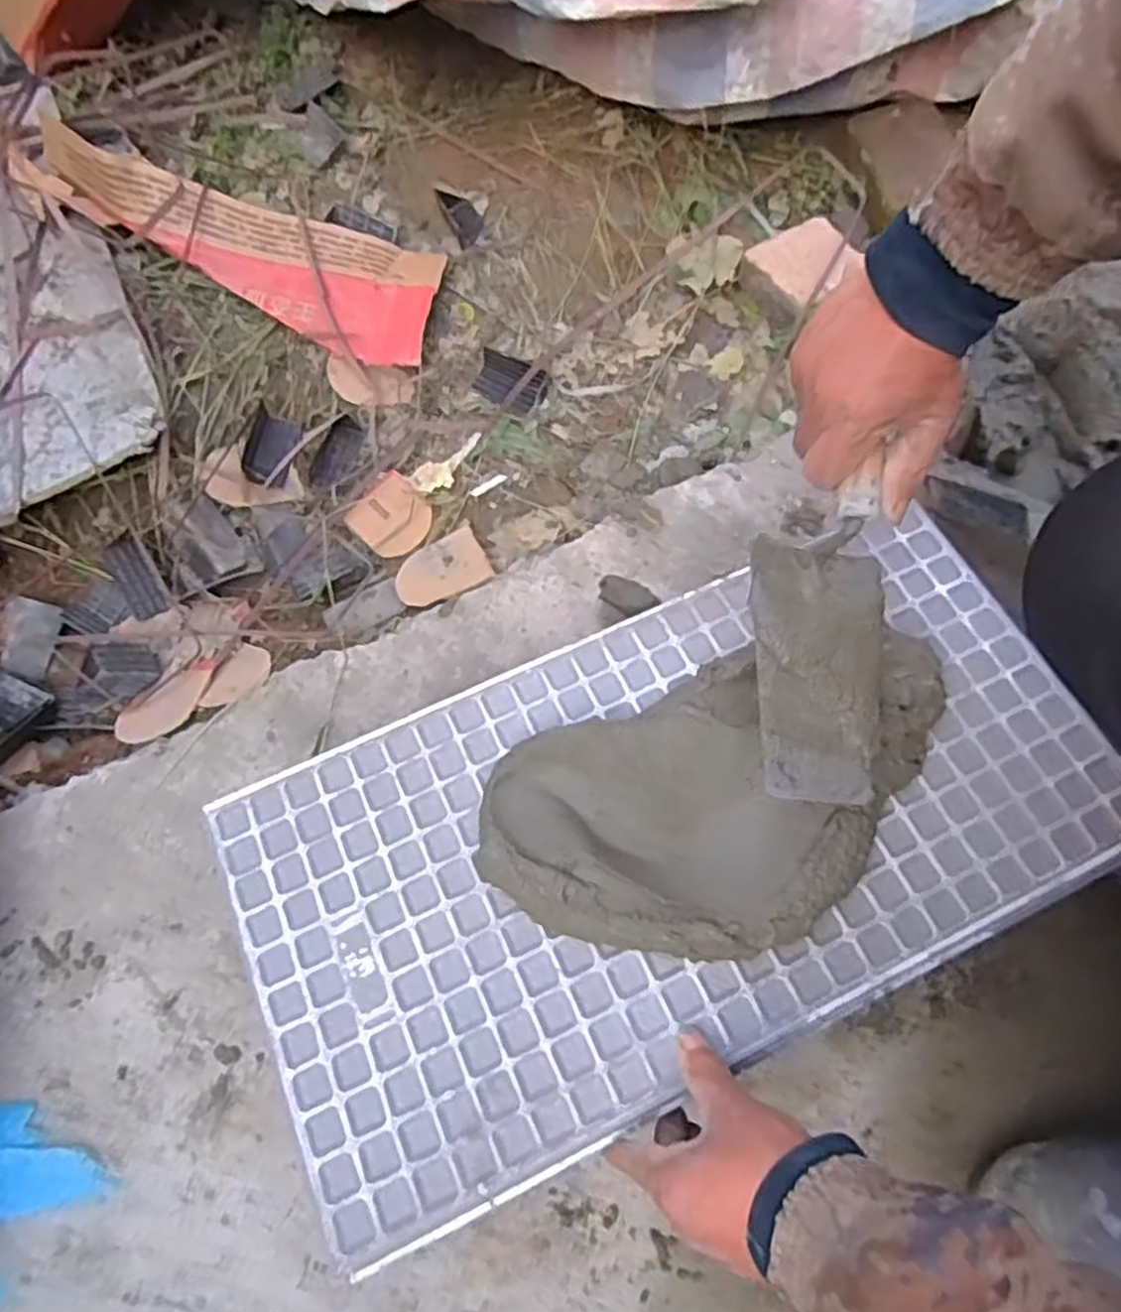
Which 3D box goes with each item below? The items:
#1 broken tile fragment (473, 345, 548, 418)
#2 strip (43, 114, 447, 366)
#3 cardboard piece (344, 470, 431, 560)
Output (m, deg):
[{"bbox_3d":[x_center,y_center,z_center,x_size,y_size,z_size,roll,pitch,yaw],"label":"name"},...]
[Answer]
[{"bbox_3d":[-0.059,-0.316,0.920,0.090,0.023,0.056,30,100,15],"label":"broken tile fragment"},{"bbox_3d":[-0.398,-0.489,0.936,0.536,0.057,0.155,20,79,2],"label":"strip"},{"bbox_3d":[-0.183,-0.152,0.877,0.086,0.020,0.080,41,77,13],"label":"cardboard piece"}]

